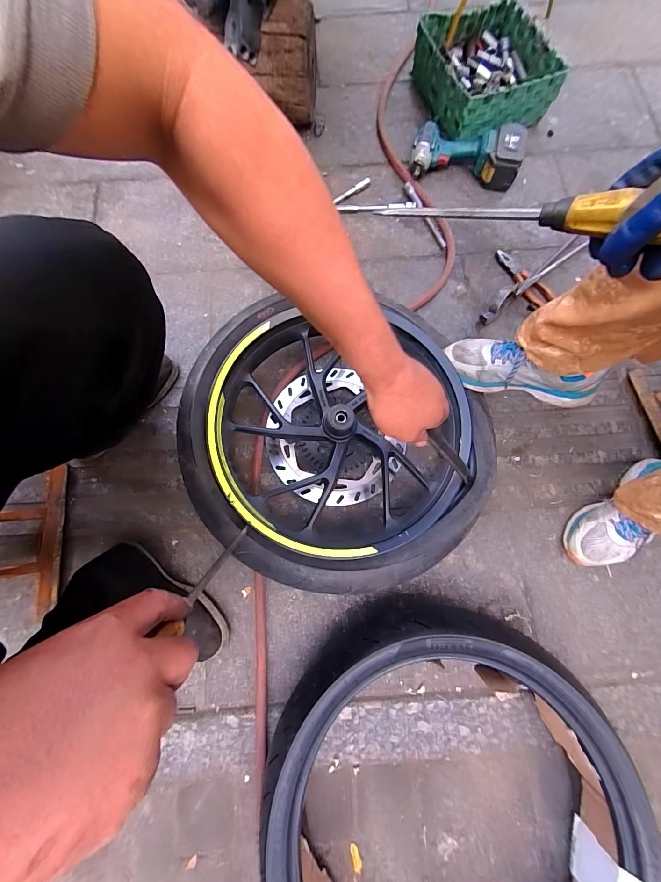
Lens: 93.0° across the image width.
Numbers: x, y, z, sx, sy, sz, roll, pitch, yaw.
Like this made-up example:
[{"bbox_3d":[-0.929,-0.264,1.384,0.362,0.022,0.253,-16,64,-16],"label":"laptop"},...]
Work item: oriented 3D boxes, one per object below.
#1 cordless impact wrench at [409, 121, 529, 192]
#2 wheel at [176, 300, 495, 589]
[{"bbox_3d":[0.335,-0.718,0.785,0.264,0.078,0.134,9,79,2],"label":"cordless impact wrench"},{"bbox_3d":[0.005,-0.009,0.592,0.494,0.132,0.513,0,76,-1],"label":"wheel"}]

